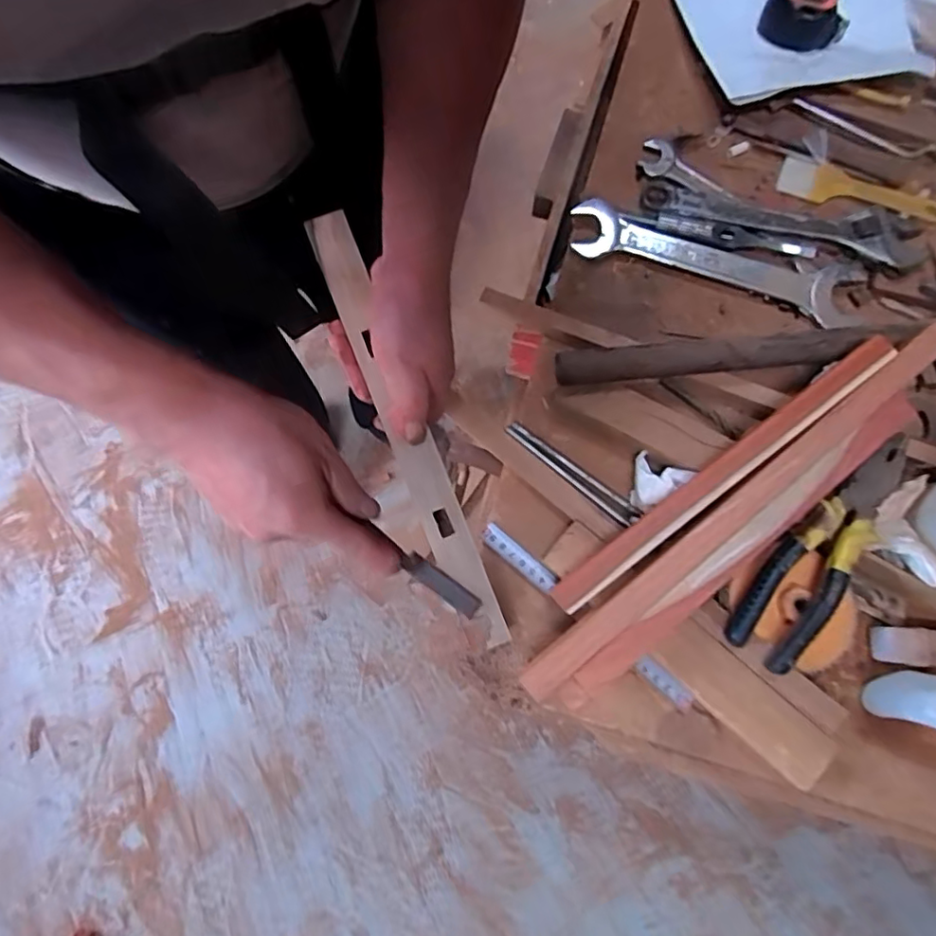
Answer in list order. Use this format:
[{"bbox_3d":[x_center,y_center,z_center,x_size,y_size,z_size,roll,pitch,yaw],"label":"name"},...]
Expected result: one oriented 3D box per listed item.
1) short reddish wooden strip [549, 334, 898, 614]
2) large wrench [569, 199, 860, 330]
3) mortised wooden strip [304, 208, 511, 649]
[{"bbox_3d":[0.181,0.005,0.422,0.296,0.020,0.020,-39,78,2],"label":"short reddish wooden strip"},{"bbox_3d":[0.209,-0.183,0.511,0.239,0.015,0.056,19,77,6],"label":"large wrench"},{"bbox_3d":[-0.043,-0.025,0.418,0.032,0.013,0.321,-23,91,-9],"label":"mortised wooden strip"}]

